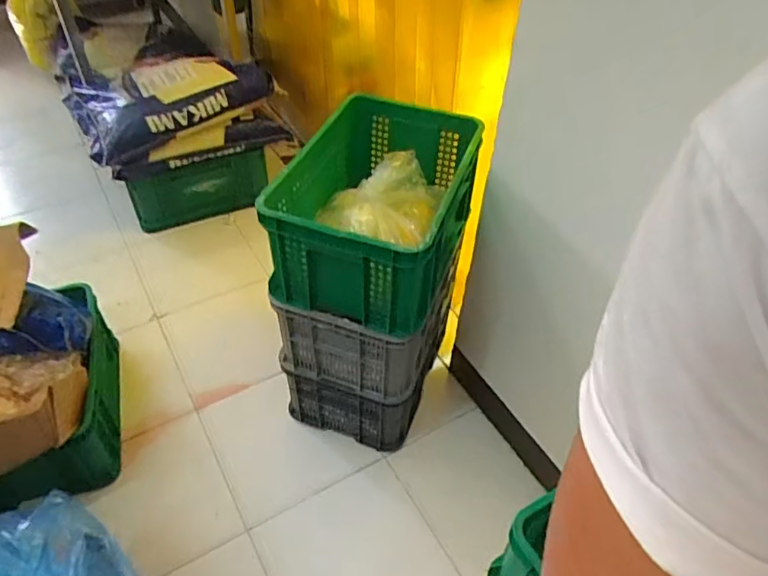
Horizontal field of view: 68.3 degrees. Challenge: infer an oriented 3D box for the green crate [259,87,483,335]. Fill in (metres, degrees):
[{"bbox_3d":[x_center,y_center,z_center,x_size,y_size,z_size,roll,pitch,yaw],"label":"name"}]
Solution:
[{"bbox_3d":[-0.015,-0.186,1.316,0.381,0.325,0.543,14,47,11],"label":"green crate"}]

